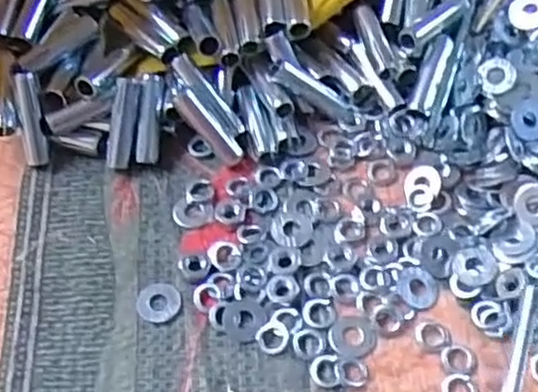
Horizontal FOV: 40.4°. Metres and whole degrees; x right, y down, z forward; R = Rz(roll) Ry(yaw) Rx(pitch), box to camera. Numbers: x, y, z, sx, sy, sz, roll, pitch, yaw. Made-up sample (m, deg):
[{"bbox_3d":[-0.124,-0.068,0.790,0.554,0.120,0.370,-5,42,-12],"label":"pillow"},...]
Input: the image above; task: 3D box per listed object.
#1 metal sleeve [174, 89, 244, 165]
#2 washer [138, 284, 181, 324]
[{"bbox_3d":[-0.028,-0.033,0.345,0.042,0.007,0.011,48,67,-18],"label":"metal sleeve"},{"bbox_3d":[-0.048,0.046,0.314,0.019,0.004,0.018,-2,59,3],"label":"washer"}]

